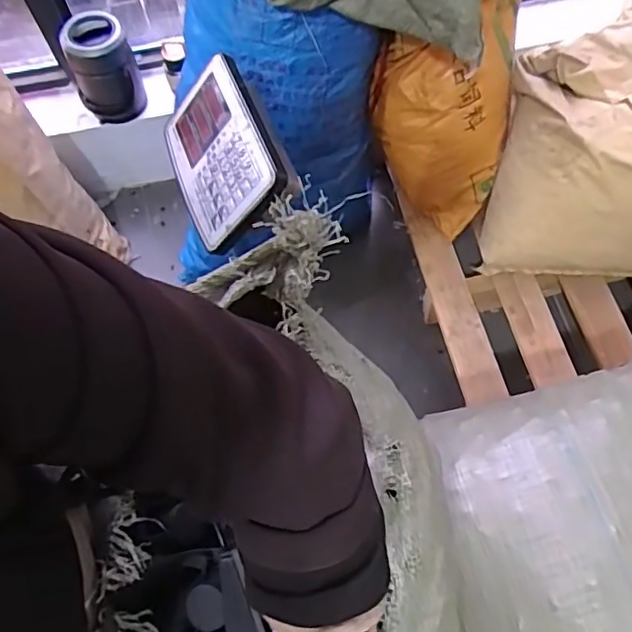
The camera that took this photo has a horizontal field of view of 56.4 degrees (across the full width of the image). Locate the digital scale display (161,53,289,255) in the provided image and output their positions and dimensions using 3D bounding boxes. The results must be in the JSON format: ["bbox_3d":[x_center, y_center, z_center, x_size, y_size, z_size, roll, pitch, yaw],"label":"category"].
[{"bbox_3d":[-0.132,-0.211,0.784,0.165,0.035,0.251,-43,57,32],"label":"digital scale display"}]

